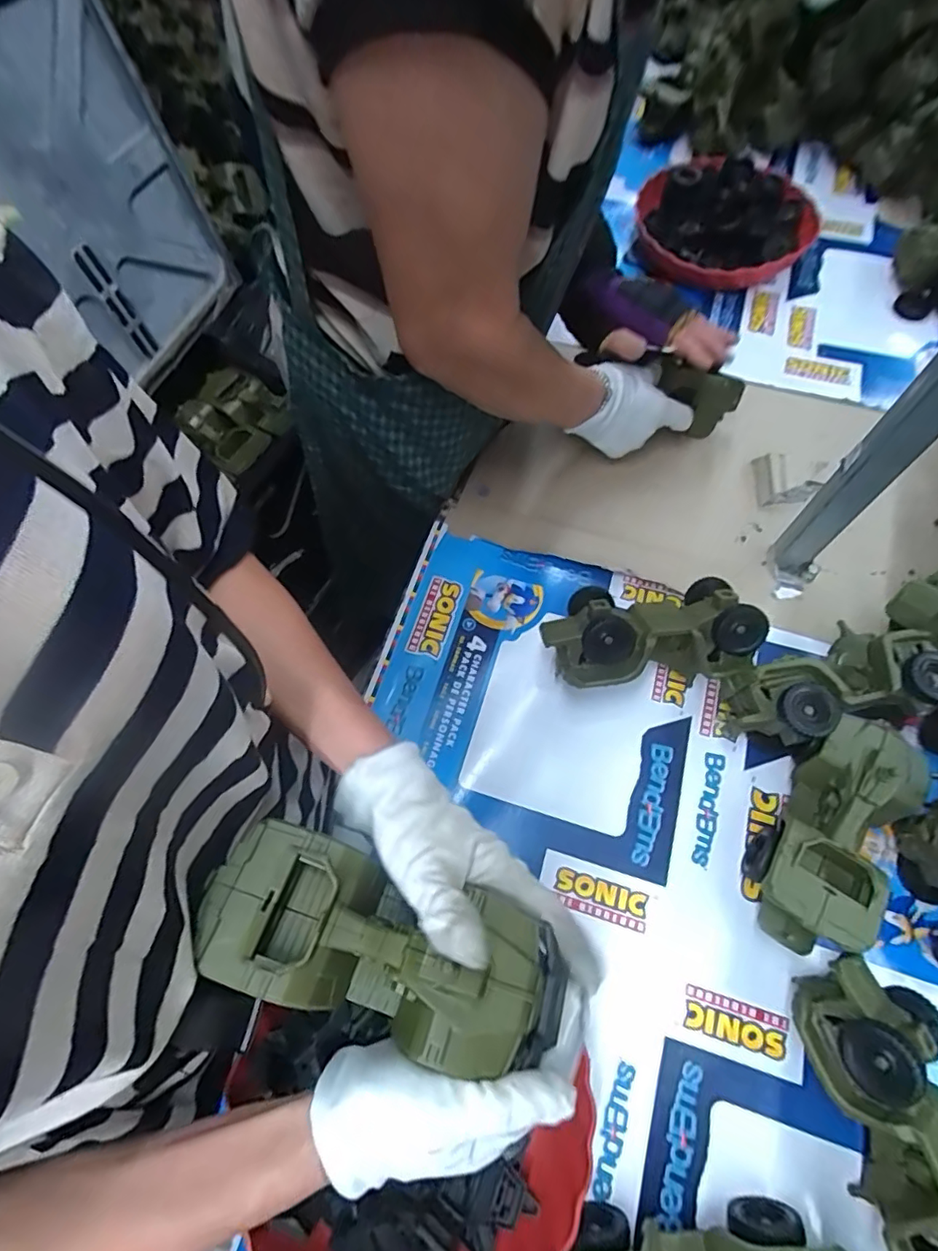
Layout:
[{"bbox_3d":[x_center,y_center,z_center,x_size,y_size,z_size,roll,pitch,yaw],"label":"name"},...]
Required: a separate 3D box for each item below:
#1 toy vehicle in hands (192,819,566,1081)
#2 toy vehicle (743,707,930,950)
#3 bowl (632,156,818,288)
[{"bbox_3d":[-0.047,0.169,0.298,0.179,0.057,0.076,18,68,7],"label":"toy vehicle in hands"},{"bbox_3d":[0.292,0.168,0.449,0.079,0.082,0.182,31,70,15],"label":"toy vehicle"},{"bbox_3d":[0.342,-0.572,0.796,0.224,0.072,0.246,-24,67,-9],"label":"bowl"}]

